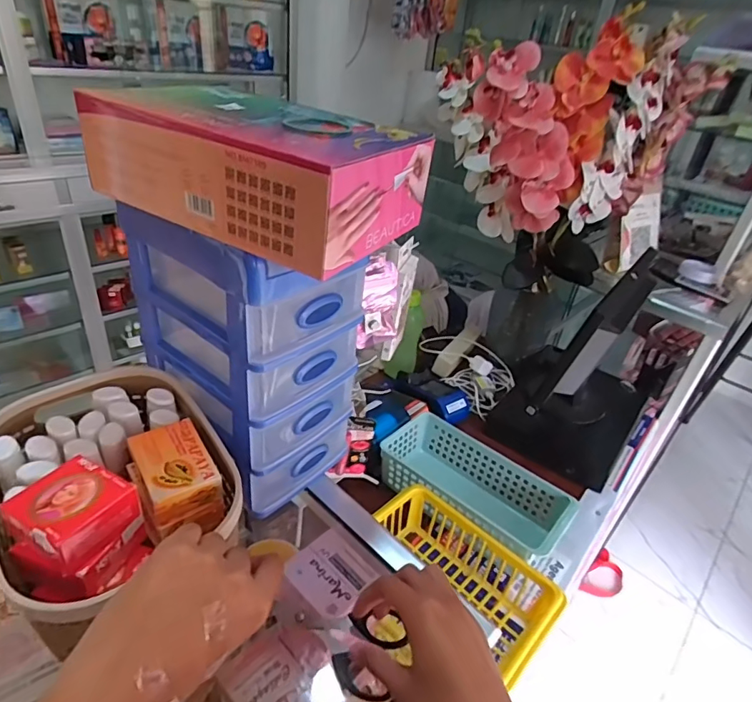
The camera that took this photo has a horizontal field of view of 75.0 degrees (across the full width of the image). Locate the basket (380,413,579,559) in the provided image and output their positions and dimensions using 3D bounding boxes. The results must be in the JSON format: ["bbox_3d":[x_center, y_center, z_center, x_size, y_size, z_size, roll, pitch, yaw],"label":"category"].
[{"bbox_3d":[0.140,0.233,0.798,0.282,0.114,0.134,30,39,31],"label":"basket"}]

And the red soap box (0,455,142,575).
[{"bbox_3d":[-0.203,0.107,0.328,0.057,0.032,0.060,20,35,18],"label":"red soap box"}]

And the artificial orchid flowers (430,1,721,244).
[{"bbox_3d":[0.338,-0.386,0.894,0.451,0.336,0.211,12,33,6],"label":"artificial orchid flowers"}]

